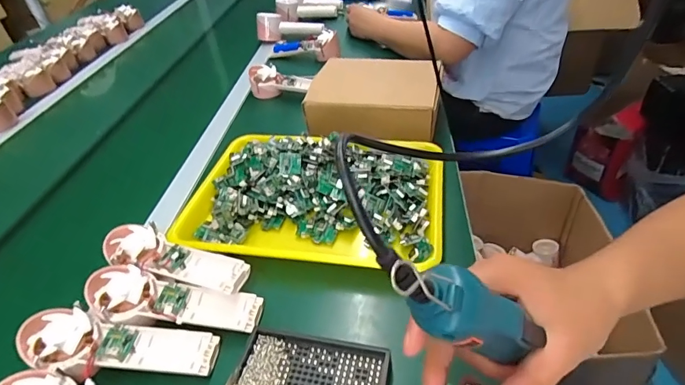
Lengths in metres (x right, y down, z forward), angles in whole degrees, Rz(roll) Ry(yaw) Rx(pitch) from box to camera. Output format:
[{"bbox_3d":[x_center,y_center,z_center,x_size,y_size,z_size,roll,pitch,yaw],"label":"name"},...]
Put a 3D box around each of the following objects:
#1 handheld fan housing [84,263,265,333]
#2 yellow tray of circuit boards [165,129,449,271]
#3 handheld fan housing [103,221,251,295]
[{"bbox_3d":[-0.176,0.115,0.432,0.177,0.023,0.057,10,41,-1],"label":"handheld fan housing"},{"bbox_3d":[-0.041,-0.010,0.556,0.345,0.063,0.245,3,41,11],"label":"yellow tray of circuit boards"},{"bbox_3d":[-0.191,0.079,0.464,0.177,0.034,0.060,12,43,21],"label":"handheld fan housing"}]

